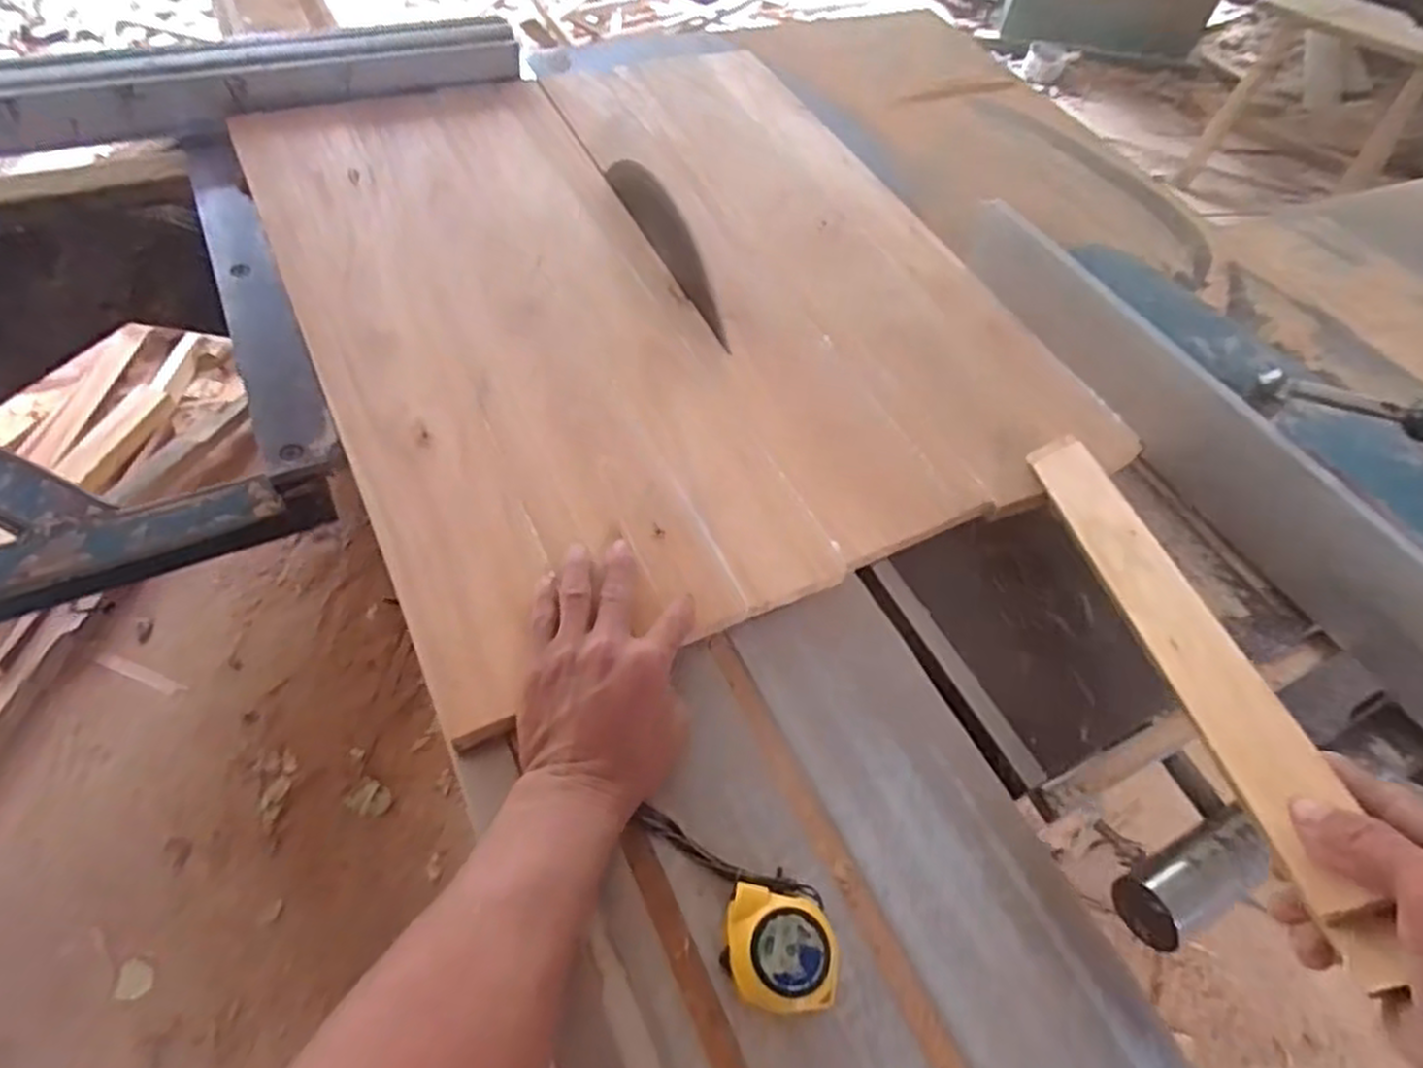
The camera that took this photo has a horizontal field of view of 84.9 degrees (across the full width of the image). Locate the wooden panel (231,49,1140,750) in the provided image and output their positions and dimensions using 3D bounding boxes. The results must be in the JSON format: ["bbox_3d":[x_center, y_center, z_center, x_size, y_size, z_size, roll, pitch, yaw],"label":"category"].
[{"bbox_3d":[-0.058,-0.246,0.721,0.582,0.014,0.705,-21,61,-21],"label":"wooden panel"}]

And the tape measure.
[{"bbox_3d":[0.036,0.221,0.413,0.059,0.035,0.053,12,52,1],"label":"tape measure"}]

